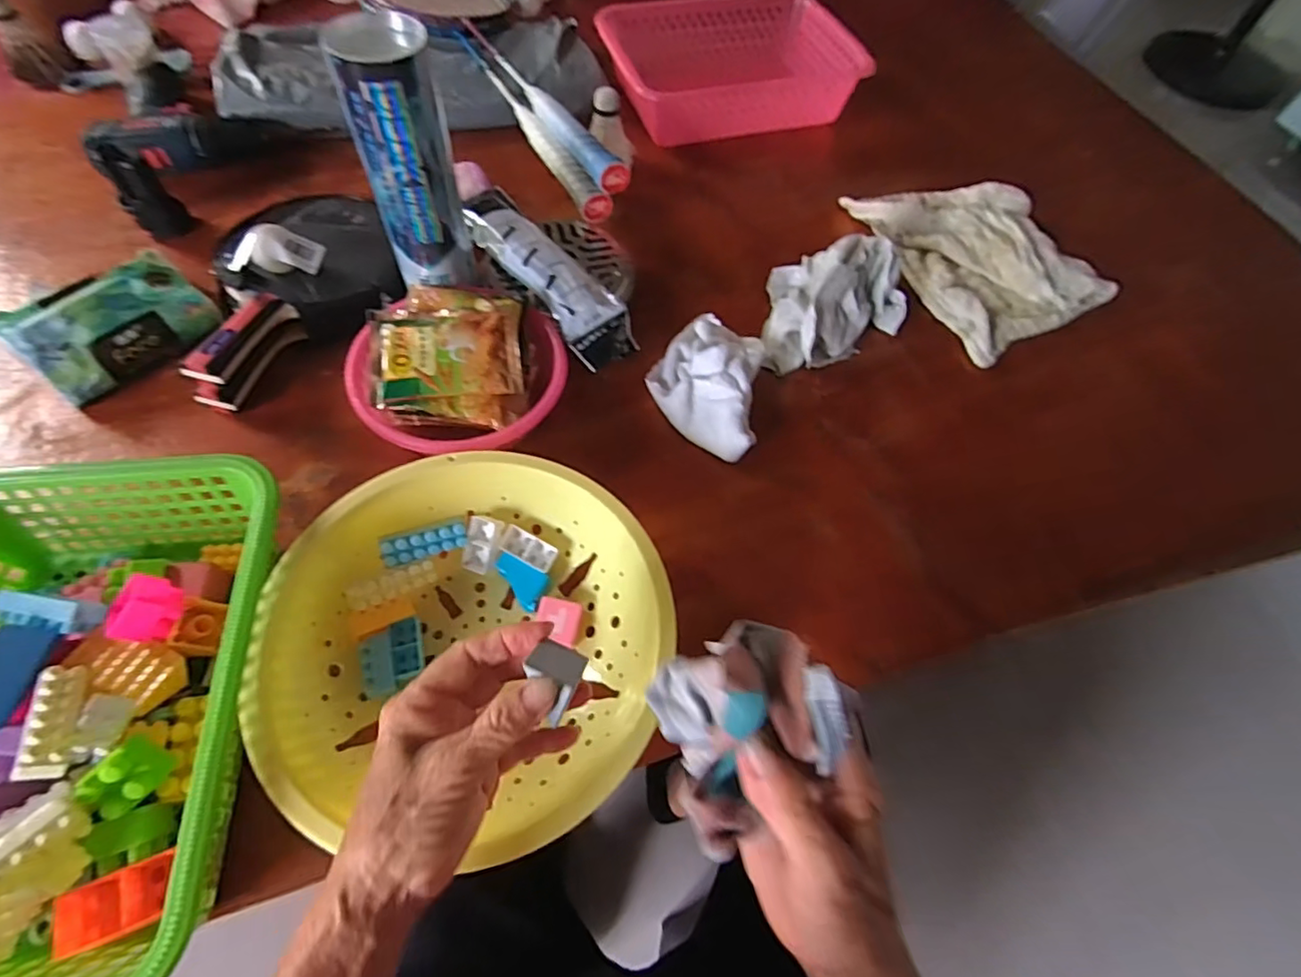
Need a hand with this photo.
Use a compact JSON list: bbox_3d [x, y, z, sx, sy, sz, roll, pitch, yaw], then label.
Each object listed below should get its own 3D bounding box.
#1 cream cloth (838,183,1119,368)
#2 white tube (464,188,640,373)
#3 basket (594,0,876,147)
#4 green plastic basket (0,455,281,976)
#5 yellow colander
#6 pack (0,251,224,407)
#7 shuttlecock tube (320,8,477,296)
[{"bbox_3d":[0.354,-0.262,0.651,0.194,0.029,0.238,-26,66,-17],"label":"cream cloth"},{"bbox_3d":[-0.095,-0.196,0.550,0.059,0.025,0.228,-33,68,-20],"label":"white tube"},{"bbox_3d":[0.097,-0.536,0.767,0.303,0.071,0.208,-12,62,-10],"label":"basket"},{"bbox_3d":[-0.339,0.132,0.353,0.218,0.079,0.295,-4,61,-6],"label":"green plastic basket"},{"bbox_3d":[-0.115,0.099,0.400,0.246,0.069,0.244,-5,61,-6],"label":"yellow colander"},{"bbox_3d":[-0.450,-0.137,0.509,0.076,0.062,0.132,38,66,16],"label":"pack"},{"bbox_3d":[-0.184,-0.240,0.472,0.065,0.199,0.058,-15,63,-12],"label":"shuttlecock tube"}]

